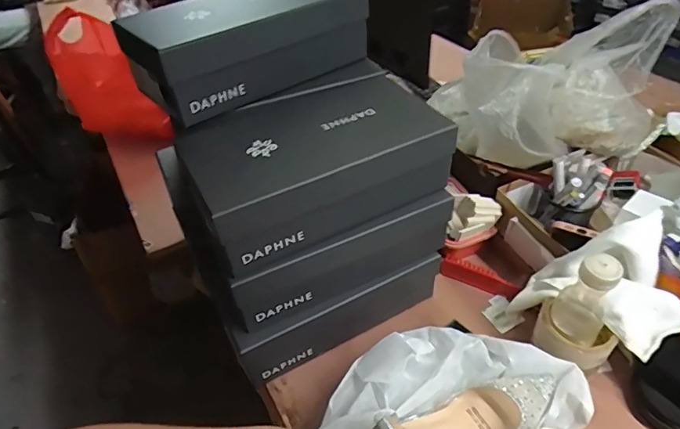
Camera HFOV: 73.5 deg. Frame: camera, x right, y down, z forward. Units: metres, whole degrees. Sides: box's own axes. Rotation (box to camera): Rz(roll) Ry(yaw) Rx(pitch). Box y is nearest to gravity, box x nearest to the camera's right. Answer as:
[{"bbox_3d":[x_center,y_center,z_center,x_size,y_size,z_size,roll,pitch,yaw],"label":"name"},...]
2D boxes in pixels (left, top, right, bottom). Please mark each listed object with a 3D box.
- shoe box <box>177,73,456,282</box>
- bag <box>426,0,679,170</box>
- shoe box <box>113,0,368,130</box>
[{"bbox_3d":[-0.033,-0.068,0.581,0.291,0.098,0.189,-23,45,-18],"label":"shoe box"},{"bbox_3d":[0.353,-0.206,0.747,0.322,0.212,0.193,11,45,17],"label":"bag"},{"bbox_3d":[-0.131,-0.246,0.634,0.301,0.103,0.174,-33,49,-27],"label":"shoe box"}]

